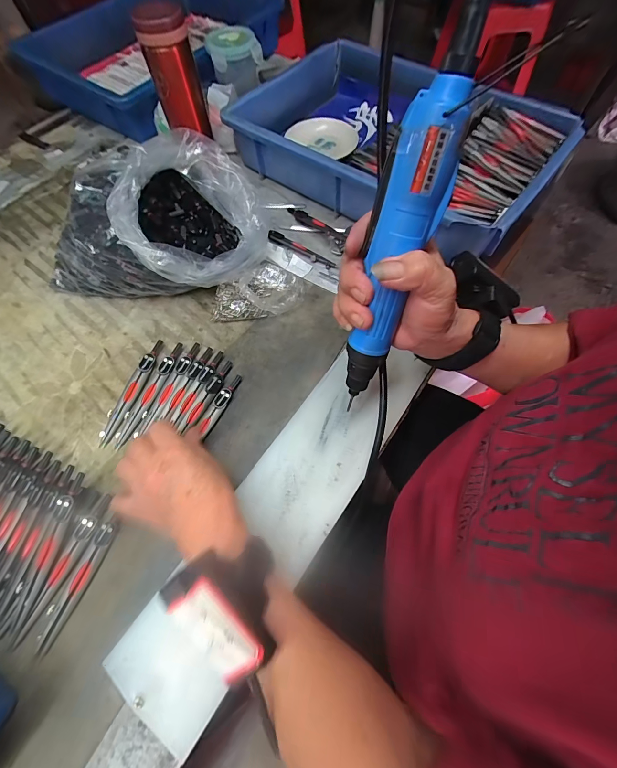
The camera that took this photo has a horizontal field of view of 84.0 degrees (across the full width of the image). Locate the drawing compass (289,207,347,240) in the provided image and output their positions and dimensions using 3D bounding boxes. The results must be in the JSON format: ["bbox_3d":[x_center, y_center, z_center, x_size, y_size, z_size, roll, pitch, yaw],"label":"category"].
[{"bbox_3d":[0.010,-0.229,0.488,0.017,0.011,0.126,-37,56,-15],"label":"drawing compass"}]

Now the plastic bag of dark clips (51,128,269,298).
[{"bbox_3d":[-0.188,-0.207,0.429,0.247,0.116,0.183,9,64,6],"label":"plastic bag of dark clips"}]

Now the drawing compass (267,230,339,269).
[{"bbox_3d":[-0.010,-0.186,0.473,0.111,0.008,0.017,30,68,16],"label":"drawing compass"}]

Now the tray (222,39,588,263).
[{"bbox_3d":[0.127,-0.380,0.532,0.465,0.091,0.320,34,69,17],"label":"tray"}]

